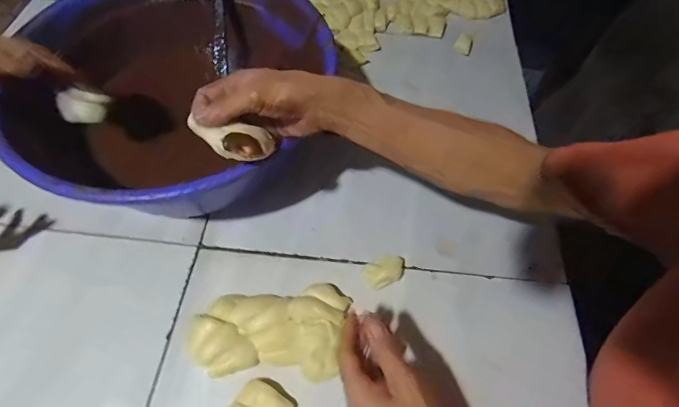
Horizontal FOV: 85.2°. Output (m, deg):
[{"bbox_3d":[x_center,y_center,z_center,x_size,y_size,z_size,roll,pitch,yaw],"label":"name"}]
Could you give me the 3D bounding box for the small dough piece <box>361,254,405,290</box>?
[{"bbox_3d":[0.060,0.088,0.483,0.057,0.011,0.036,-24,63,-15],"label":"small dough piece"}]

